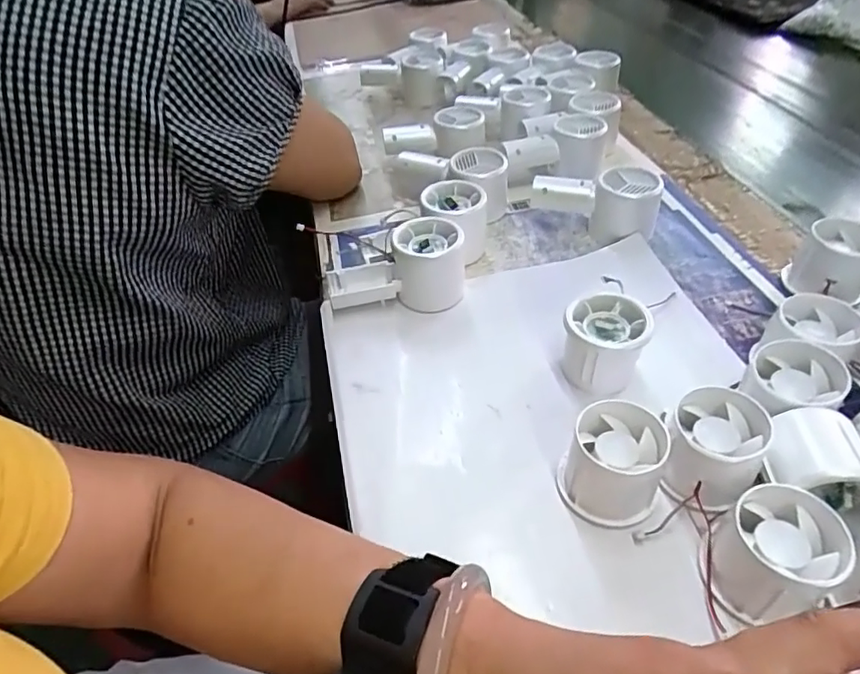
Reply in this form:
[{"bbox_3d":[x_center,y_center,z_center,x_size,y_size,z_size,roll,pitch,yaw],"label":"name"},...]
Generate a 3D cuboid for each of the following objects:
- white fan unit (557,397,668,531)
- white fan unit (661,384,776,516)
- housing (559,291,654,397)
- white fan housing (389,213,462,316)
[{"bbox_3d":[0.107,0.073,0.329,0.053,0.053,0.053,-2,44,2],"label":"white fan unit"},{"bbox_3d":[0.163,0.066,0.330,0.052,0.046,0.058,18,48,21],"label":"white fan unit"},{"bbox_3d":[0.121,0.005,0.397,0.053,0.049,0.055,-2,44,2],"label":"housing"},{"bbox_3d":[0.000,-0.060,0.467,0.054,0.055,0.053,2,44,6],"label":"white fan housing"}]

